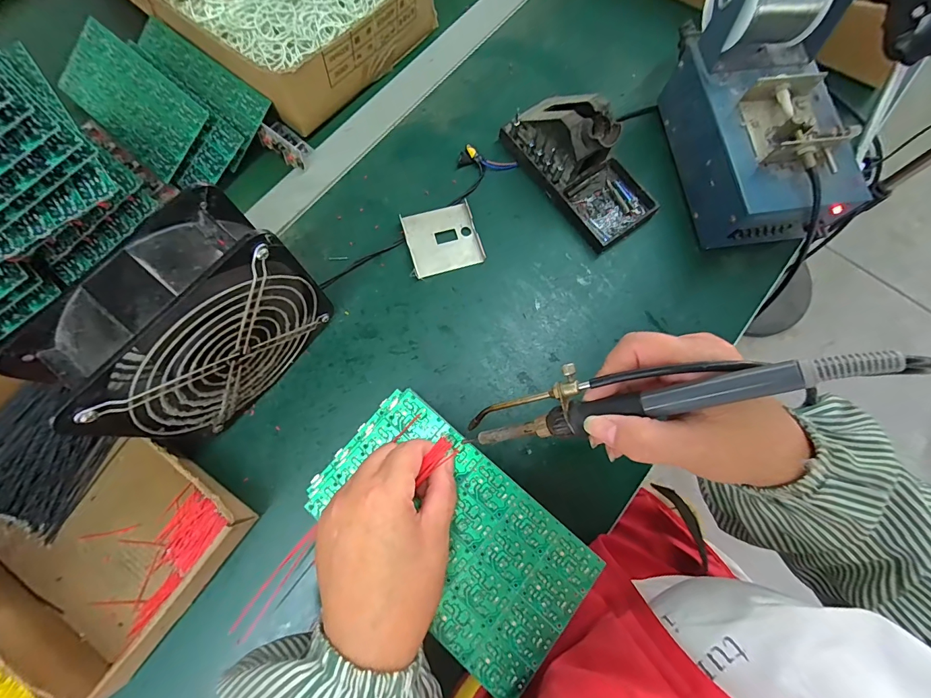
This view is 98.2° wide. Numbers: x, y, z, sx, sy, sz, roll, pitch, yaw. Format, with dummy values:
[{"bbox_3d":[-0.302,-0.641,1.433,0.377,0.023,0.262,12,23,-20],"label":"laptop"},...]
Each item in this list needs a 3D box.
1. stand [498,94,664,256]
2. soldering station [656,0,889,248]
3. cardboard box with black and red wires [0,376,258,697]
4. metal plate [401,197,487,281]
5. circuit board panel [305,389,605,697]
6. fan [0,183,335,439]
[{"bbox_3d":[0.115,-0.185,0.384,0.080,0.070,0.162,-34,80,-10],"label":"stand"},{"bbox_3d":[0.279,-0.215,0.363,0.122,0.125,0.217,-7,76,-4],"label":"soldering station"},{"bbox_3d":[-0.301,0.121,0.306,0.247,0.045,0.154,32,77,6],"label":"cardboard box with black and red wires"},{"bbox_3d":[-0.022,-0.106,0.389,0.068,0.012,0.062,-18,77,-7],"label":"metal plate"},{"bbox_3d":[-0.009,0.119,0.268,0.182,0.008,0.103,40,77,11],"label":"circuit board panel"},{"bbox_3d":[-0.181,-0.011,0.289,0.061,0.151,0.150,40,78,7],"label":"fan"}]

